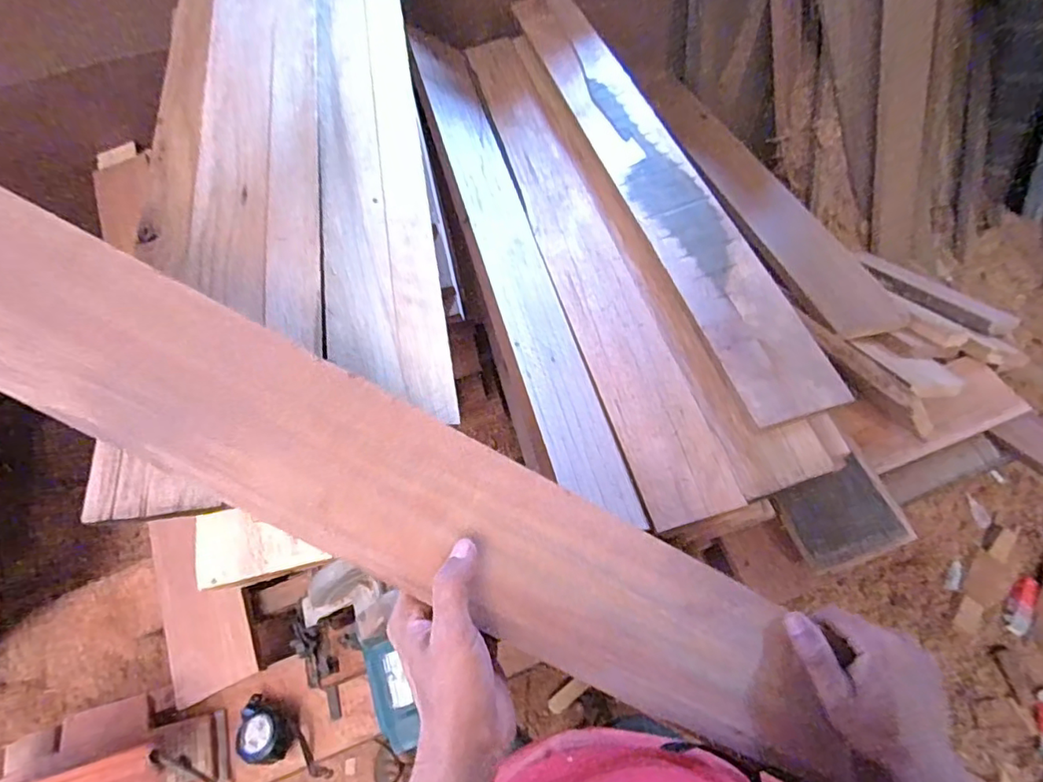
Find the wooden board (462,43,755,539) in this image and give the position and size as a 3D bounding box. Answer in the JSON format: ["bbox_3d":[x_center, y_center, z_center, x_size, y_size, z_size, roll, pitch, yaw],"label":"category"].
[{"bbox_3d":[0.067,-0.262,0.853,0.105,0.011,0.955,-16,59,-3],"label":"wooden board"}]

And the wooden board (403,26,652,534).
[{"bbox_3d":[-0.029,-0.243,0.813,0.122,0.012,0.900,6,52,-37],"label":"wooden board"}]

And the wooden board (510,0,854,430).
[{"bbox_3d":[0.177,-0.374,0.872,0.112,0.018,0.965,-19,59,0],"label":"wooden board"}]

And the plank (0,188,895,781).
[{"bbox_3d":[-0.139,0.033,0.375,0.867,0.019,0.107,29,66,-6],"label":"plank"}]

